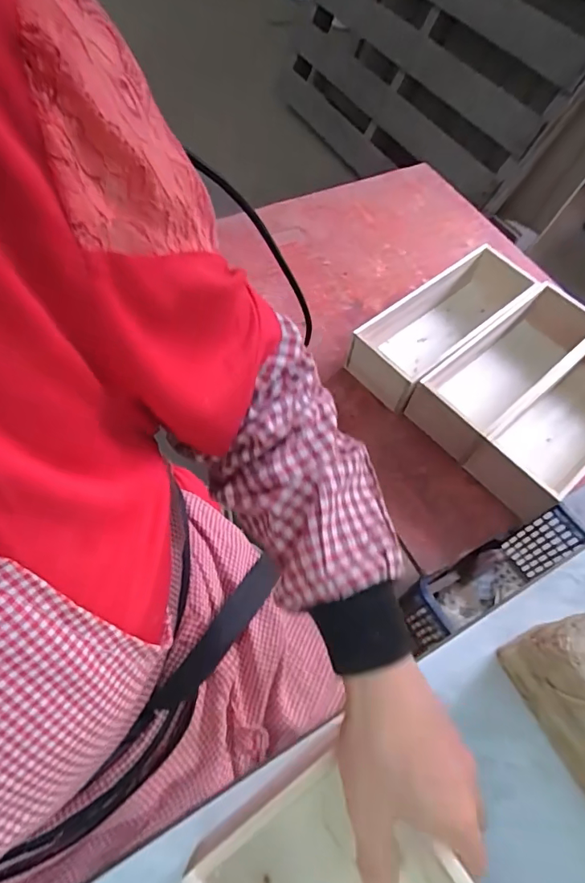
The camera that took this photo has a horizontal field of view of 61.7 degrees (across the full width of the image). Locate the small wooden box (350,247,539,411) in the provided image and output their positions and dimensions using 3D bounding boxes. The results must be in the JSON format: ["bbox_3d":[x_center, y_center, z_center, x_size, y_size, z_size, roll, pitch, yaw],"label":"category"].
[{"bbox_3d":[0.251,-0.204,0.834,0.344,0.090,0.128,-38,70,-20],"label":"small wooden box"}]

